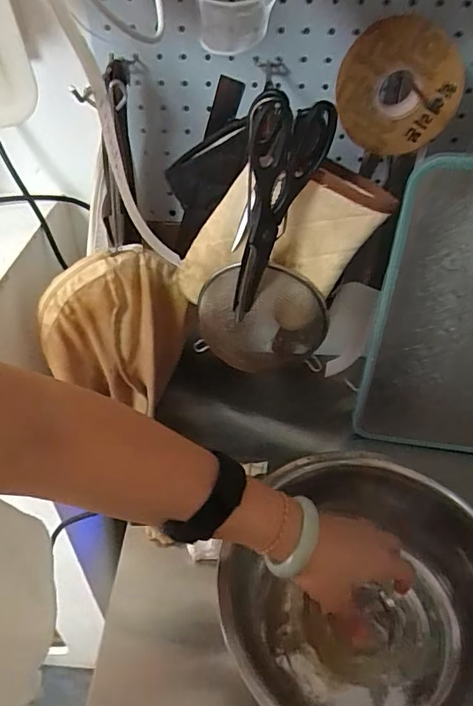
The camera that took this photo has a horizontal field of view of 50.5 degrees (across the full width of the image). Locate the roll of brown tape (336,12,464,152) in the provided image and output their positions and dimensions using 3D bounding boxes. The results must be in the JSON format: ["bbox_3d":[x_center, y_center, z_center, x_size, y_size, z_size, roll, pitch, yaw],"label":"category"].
[{"bbox_3d":[0.152,-0.248,0.474,0.109,0.105,0.035,5,43,4],"label":"roll of brown tape"}]

